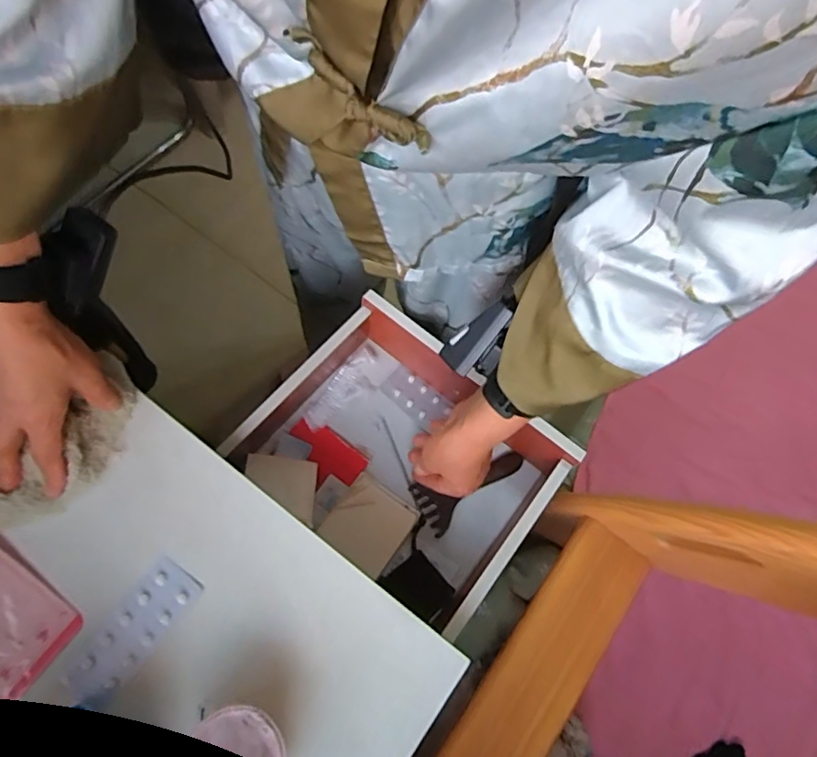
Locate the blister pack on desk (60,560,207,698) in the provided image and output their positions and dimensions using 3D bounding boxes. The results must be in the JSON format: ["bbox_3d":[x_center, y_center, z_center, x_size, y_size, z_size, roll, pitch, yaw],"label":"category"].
[{"bbox_3d":[-0.215,0.198,0.428,0.042,0.005,0.107,34,74,9],"label":"blister pack on desk"}]

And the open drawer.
[{"bbox_3d":[-0.003,0.079,0.561,0.269,0.084,0.219,37,75,9],"label":"open drawer"}]

